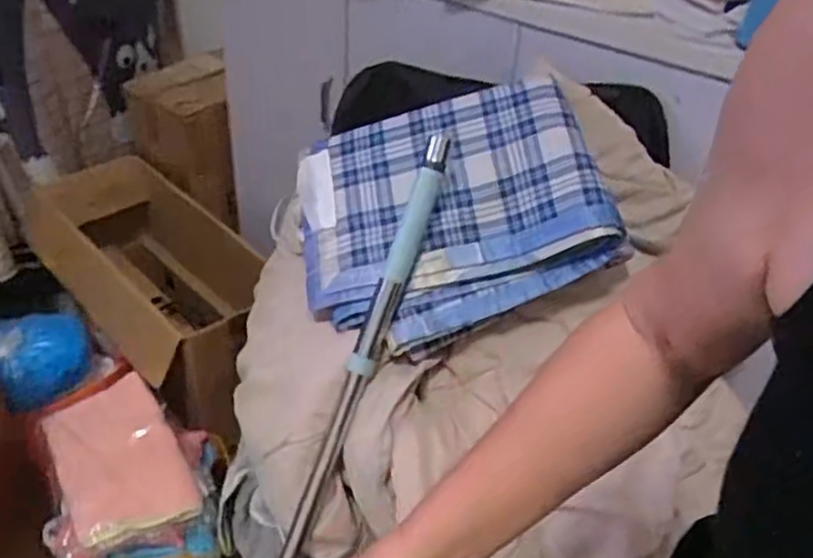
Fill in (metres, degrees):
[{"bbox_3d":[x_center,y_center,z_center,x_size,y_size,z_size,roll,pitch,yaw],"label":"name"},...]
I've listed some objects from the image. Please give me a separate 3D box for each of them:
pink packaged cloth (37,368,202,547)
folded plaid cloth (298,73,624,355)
[{"bbox_3d":[-0.490,0.297,1.215,0.188,0.074,0.344,-27,53,-22],"label":"pink packaged cloth"},{"bbox_3d":[0.045,-0.093,0.920,0.383,0.052,0.325,-20,68,8],"label":"folded plaid cloth"}]

